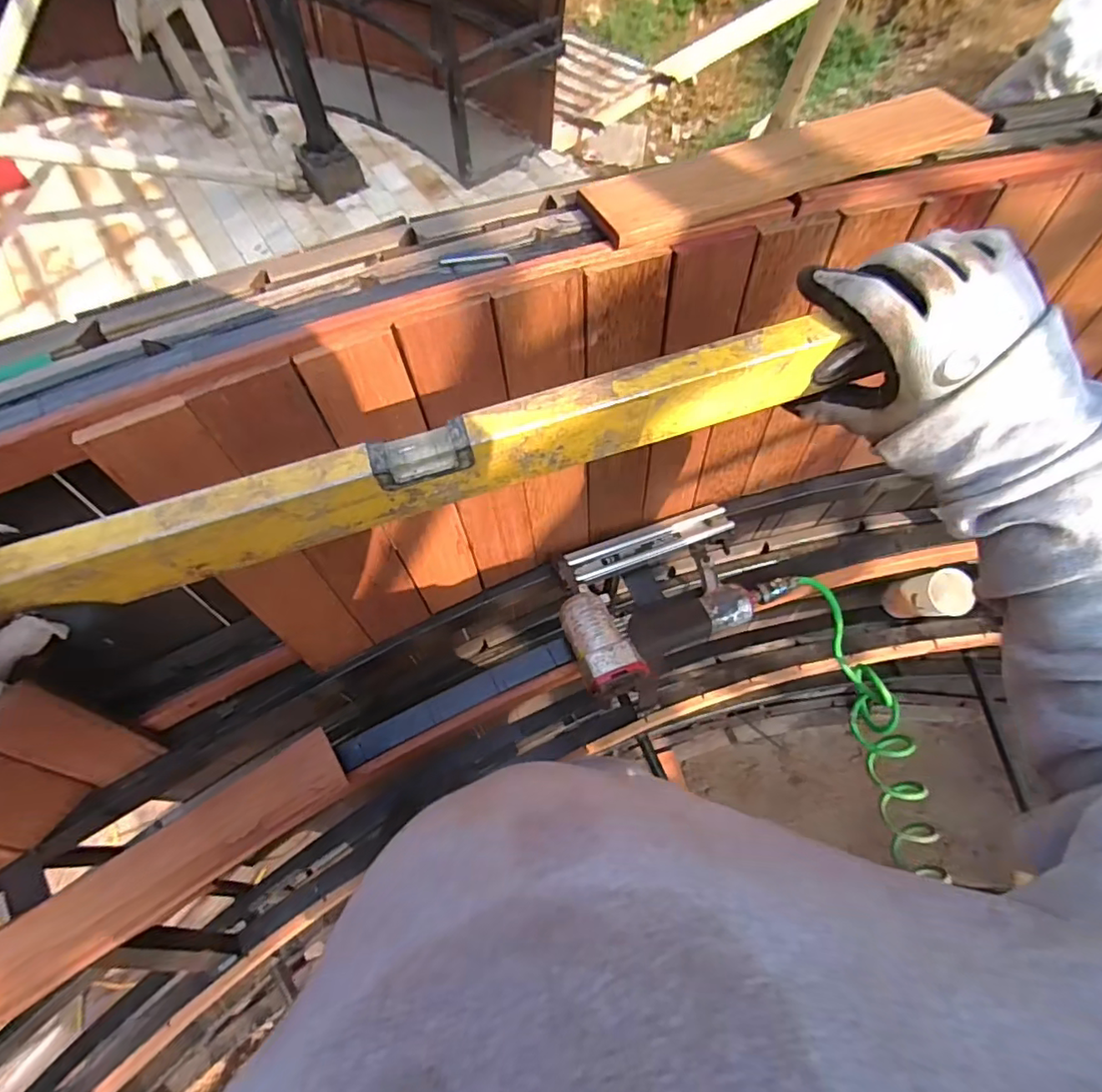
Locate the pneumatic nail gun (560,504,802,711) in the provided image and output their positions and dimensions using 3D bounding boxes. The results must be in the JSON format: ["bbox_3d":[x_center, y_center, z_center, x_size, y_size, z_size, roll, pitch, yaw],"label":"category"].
[{"bbox_3d":[0.123,0.048,0.616,0.244,0.077,0.171,-23,67,-10],"label":"pneumatic nail gun"}]

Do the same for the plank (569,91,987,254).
[{"bbox_3d":[0.184,-0.292,0.433,0.333,0.018,0.066,-21,67,-10],"label":"plank"}]

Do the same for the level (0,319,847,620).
[{"bbox_3d":[-0.057,-0.041,0.297,0.424,0.046,0.022,-18,66,-7],"label":"level"}]

